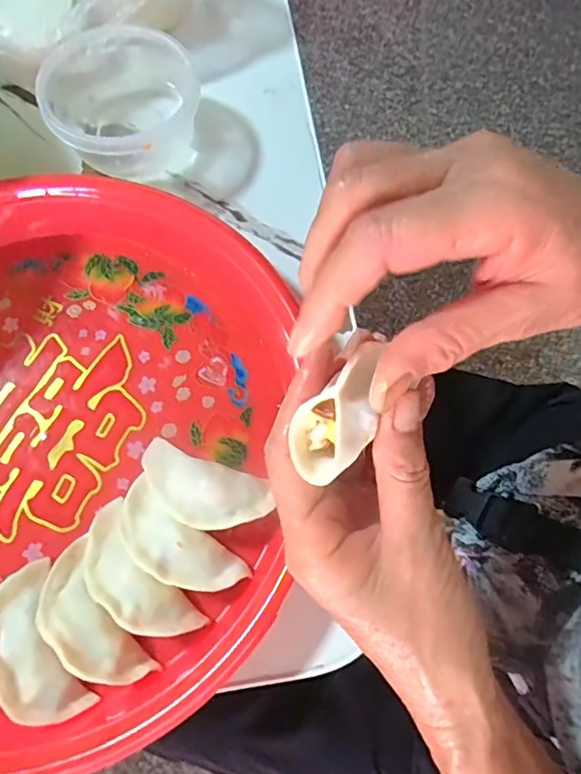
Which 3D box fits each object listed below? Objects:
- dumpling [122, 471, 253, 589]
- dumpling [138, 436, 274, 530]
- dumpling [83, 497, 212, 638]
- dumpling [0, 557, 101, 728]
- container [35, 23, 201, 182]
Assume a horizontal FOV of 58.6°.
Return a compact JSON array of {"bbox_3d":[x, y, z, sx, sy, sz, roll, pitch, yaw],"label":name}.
[{"bbox_3d":[-0.061,0.083,0.273,0.077,0.025,0.031,38,74,11],"label":"dumpling"},{"bbox_3d":[-0.049,0.057,0.283,0.074,0.022,0.035,21,72,6],"label":"dumpling"},{"bbox_3d":[-0.081,0.099,0.267,0.032,0.026,0.079,-38,75,-13],"label":"dumpling"},{"bbox_3d":[-0.127,0.128,0.256,0.032,0.024,0.075,-26,73,-10],"label":"dumpling"},{"bbox_3d":[-0.115,-0.194,0.351,0.100,0.049,0.091,0,71,-1],"label":"container"}]

